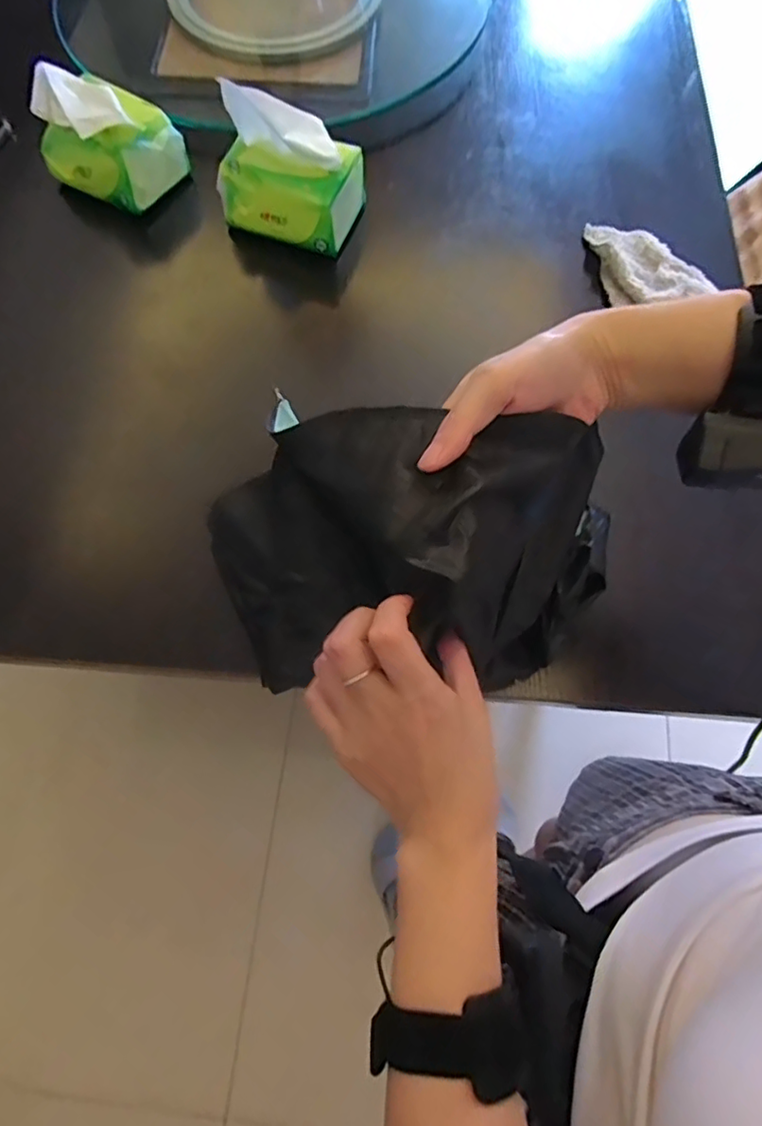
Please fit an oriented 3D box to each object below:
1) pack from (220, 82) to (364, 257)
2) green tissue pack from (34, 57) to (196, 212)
[{"bbox_3d":[-0.095,-0.405,0.600,0.137,0.110,0.092,17,70,6],"label":"pack"},{"bbox_3d":[-0.305,-0.469,0.643,0.156,0.075,0.102,23,70,8],"label":"green tissue pack"}]

